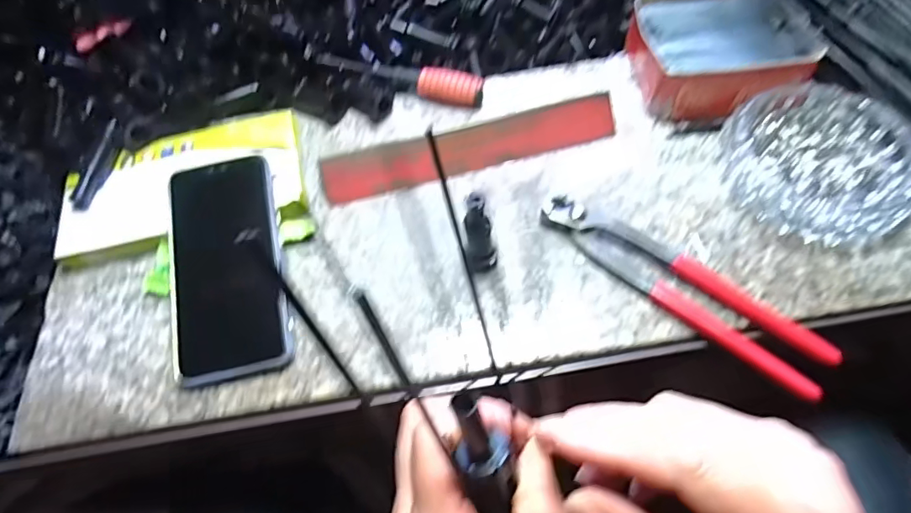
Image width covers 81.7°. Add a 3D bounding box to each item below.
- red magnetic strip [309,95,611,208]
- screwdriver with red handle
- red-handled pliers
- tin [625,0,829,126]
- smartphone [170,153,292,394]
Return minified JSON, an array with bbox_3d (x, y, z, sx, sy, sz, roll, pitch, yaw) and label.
[{"bbox_3d":[0.011,-0.089,0.422,0.234,0.010,0.054,-15,54,-6],"label":"red magnetic strip"},{"bbox_3d":[-0.049,-0.152,0.447,0.145,0.019,0.026,15,63,12],"label":"screwdriver with red handle"},{"bbox_3d":[0.144,0.015,0.343,0.194,0.012,0.041,39,70,22],"label":"red-handled pliers"},{"bbox_3d":[0.207,-0.164,0.418,0.127,0.044,0.113,-3,61,2],"label":"tin"},{"bbox_3d":[-0.157,0.005,0.359,0.075,0.006,0.154,-13,73,-1],"label":"smartphone"}]

